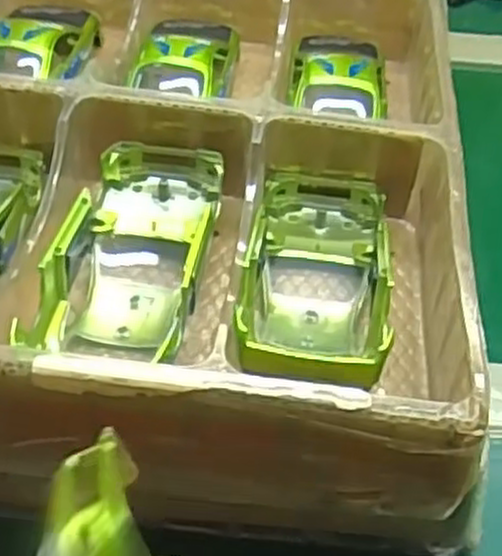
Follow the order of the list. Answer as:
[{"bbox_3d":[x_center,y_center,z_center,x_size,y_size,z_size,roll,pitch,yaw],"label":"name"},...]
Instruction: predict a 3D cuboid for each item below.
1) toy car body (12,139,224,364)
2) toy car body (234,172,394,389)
[{"bbox_3d":[-0.047,-0.009,0.317,0.057,0.029,0.110,7,45,2],"label":"toy car body"},{"bbox_3d":[0.028,-0.004,0.321,0.059,0.027,0.107,8,45,2],"label":"toy car body"}]

